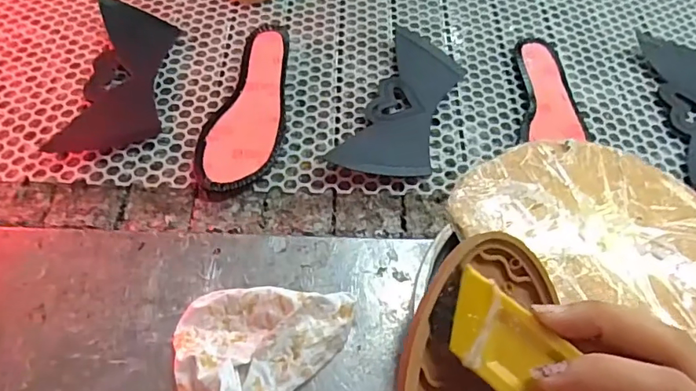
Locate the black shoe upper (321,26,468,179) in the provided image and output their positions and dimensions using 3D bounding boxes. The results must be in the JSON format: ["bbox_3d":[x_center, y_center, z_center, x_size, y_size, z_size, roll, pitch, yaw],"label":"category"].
[{"bbox_3d":[0.061,-0.103,0.547,0.095,0.013,0.203,17,59,6],"label":"black shoe upper"}]

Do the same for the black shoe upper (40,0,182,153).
[{"bbox_3d":[-0.240,-0.131,0.538,0.094,0.018,0.201,4,59,-1],"label":"black shoe upper"}]

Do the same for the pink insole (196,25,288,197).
[{"bbox_3d":[-0.102,-0.103,0.535,0.078,0.013,0.232,7,59,0],"label":"pink insole"}]

